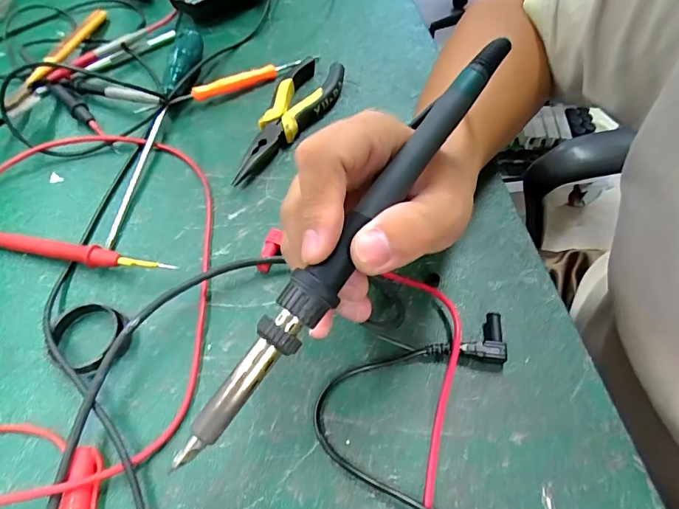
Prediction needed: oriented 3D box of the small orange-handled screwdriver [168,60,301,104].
[{"bbox_3d":[-0.090,-0.153,0.393,0.122,0.017,0.012,-29,61,-18],"label":"small orange-handled screwdriver"}]

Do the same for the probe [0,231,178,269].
[{"bbox_3d":[-0.182,-0.002,0.293,0.156,0.016,0.013,13,57,9],"label":"probe"}]

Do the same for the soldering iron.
[{"bbox_3d":[0.008,-0.012,0.184,0.018,0.015,0.221,33,78,20],"label":"soldering iron"}]

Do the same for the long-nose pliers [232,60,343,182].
[{"bbox_3d":[-0.037,-0.114,0.366,0.046,0.017,0.154,17,58,11],"label":"long-nose pliers"}]

